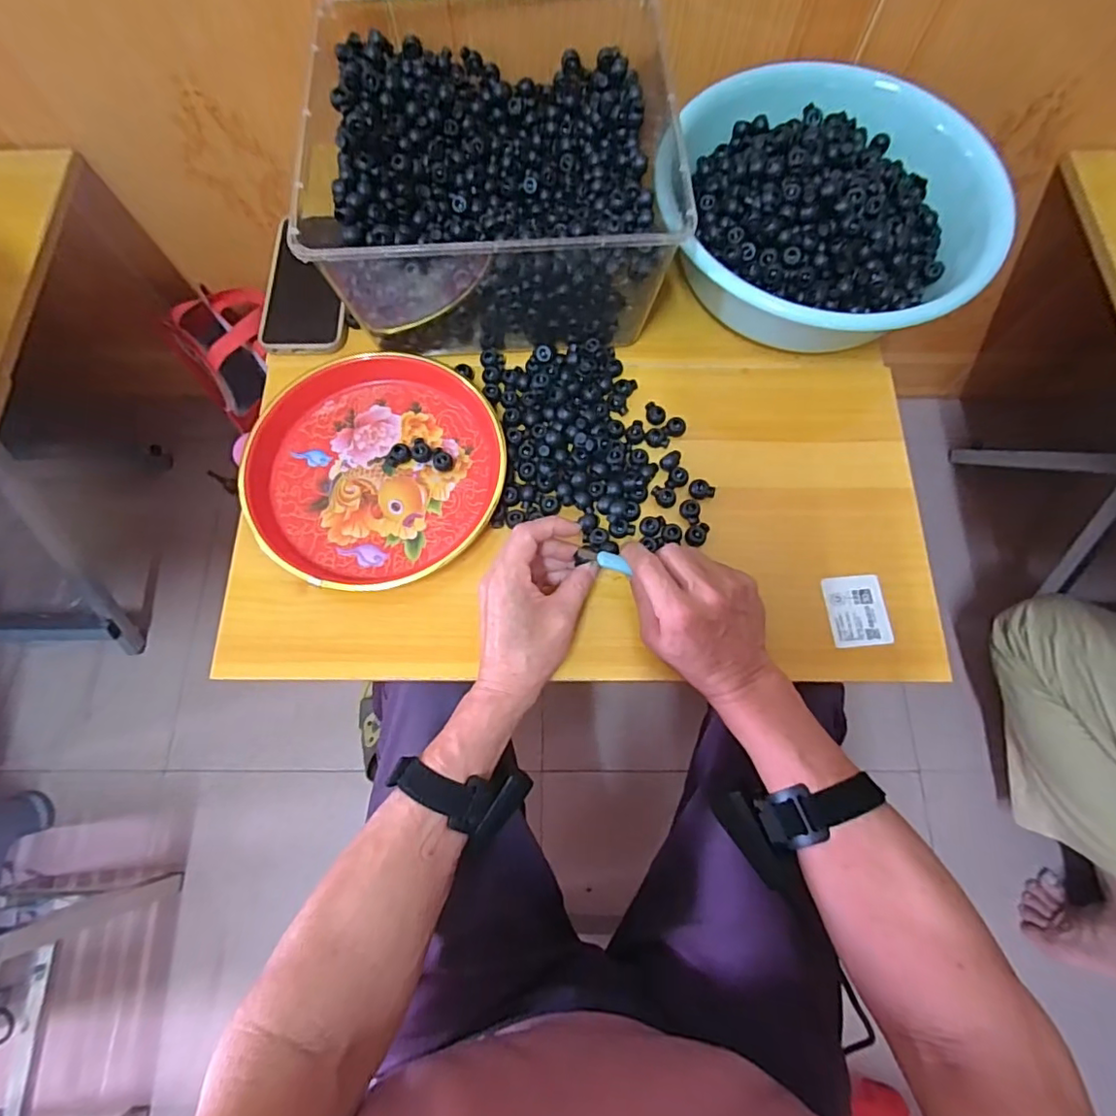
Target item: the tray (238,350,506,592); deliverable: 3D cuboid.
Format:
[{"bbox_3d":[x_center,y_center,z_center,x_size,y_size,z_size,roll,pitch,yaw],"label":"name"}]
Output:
[{"bbox_3d":[-0.162,-0.089,0.505,0.213,0.029,0.226,0,72,0],"label":"tray"}]

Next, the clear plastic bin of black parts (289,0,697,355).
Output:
[{"bbox_3d":[-0.054,-0.339,0.523,0.285,0.144,0.284,0,72,0],"label":"clear plastic bin of black parts"}]

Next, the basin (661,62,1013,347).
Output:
[{"bbox_3d":[0.246,-0.319,0.533,0.281,0.123,0.246,14,73,4],"label":"basin"}]

